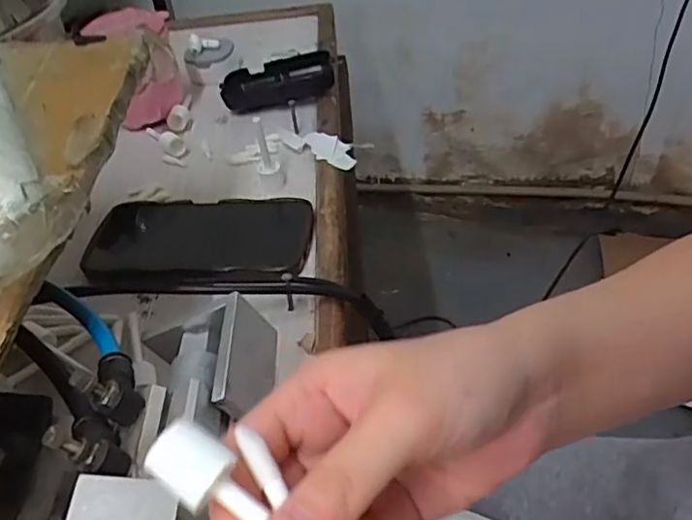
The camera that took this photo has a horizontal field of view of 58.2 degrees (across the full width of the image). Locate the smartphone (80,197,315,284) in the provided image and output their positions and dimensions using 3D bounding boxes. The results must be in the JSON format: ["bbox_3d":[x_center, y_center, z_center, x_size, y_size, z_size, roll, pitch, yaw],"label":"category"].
[{"bbox_3d":[-0.112,-0.016,0.473,0.171,0.010,0.087,-1,44,6],"label":"smartphone"}]

